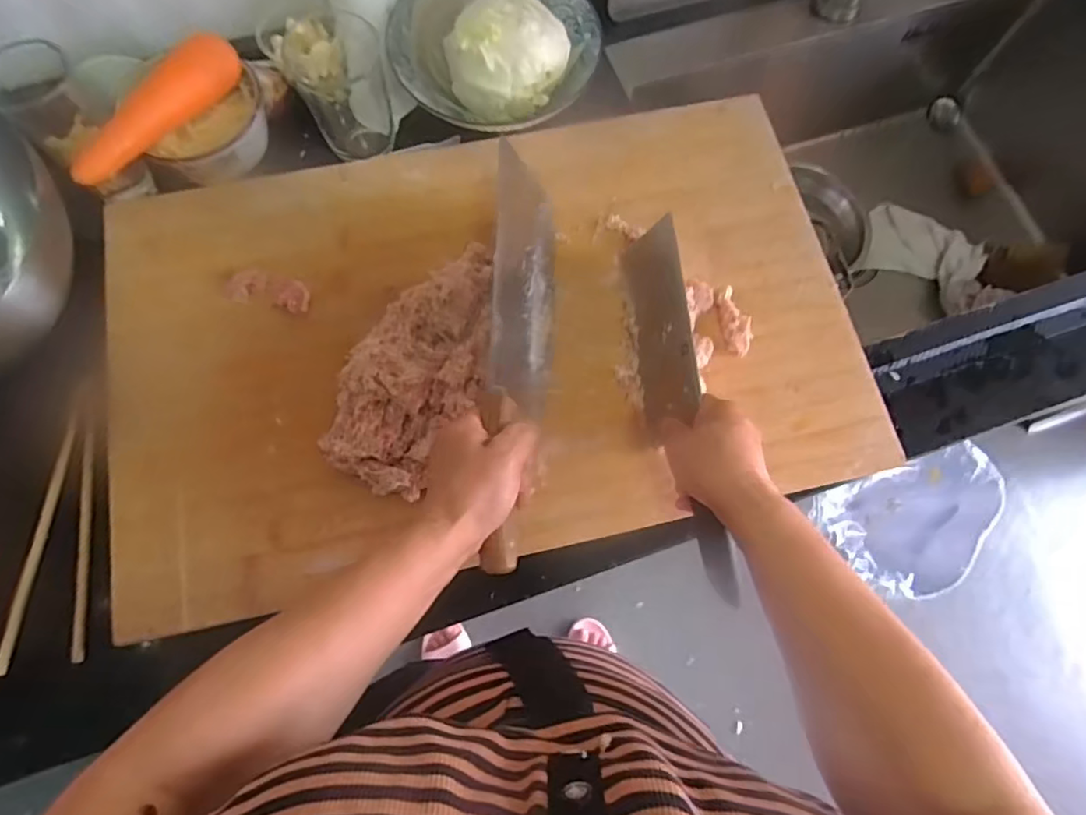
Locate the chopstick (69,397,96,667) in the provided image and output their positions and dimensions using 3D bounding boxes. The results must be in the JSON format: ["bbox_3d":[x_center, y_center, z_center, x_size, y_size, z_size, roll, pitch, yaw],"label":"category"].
[{"bbox_3d":[-0.377,0.092,0.497,0.009,0.011,0.218,-8,73,-4],"label":"chopstick"}]

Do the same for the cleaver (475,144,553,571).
[{"bbox_3d":[-0.026,-0.042,0.462,0.026,0.090,0.323,-5,70,26],"label":"cleaver"}]

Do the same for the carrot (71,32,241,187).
[{"bbox_3d":[-0.329,-0.253,0.515,0.035,0.034,0.172,33,75,8],"label":"carrot"}]

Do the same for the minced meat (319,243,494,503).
[{"bbox_3d":[-0.094,-0.036,0.501,0.102,0.046,0.211,29,74,7],"label":"minced meat"}]

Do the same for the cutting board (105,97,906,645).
[{"bbox_3d":[-0.049,-0.069,0.531,0.637,0.027,0.379,-12,74,-5],"label":"cutting board"}]

